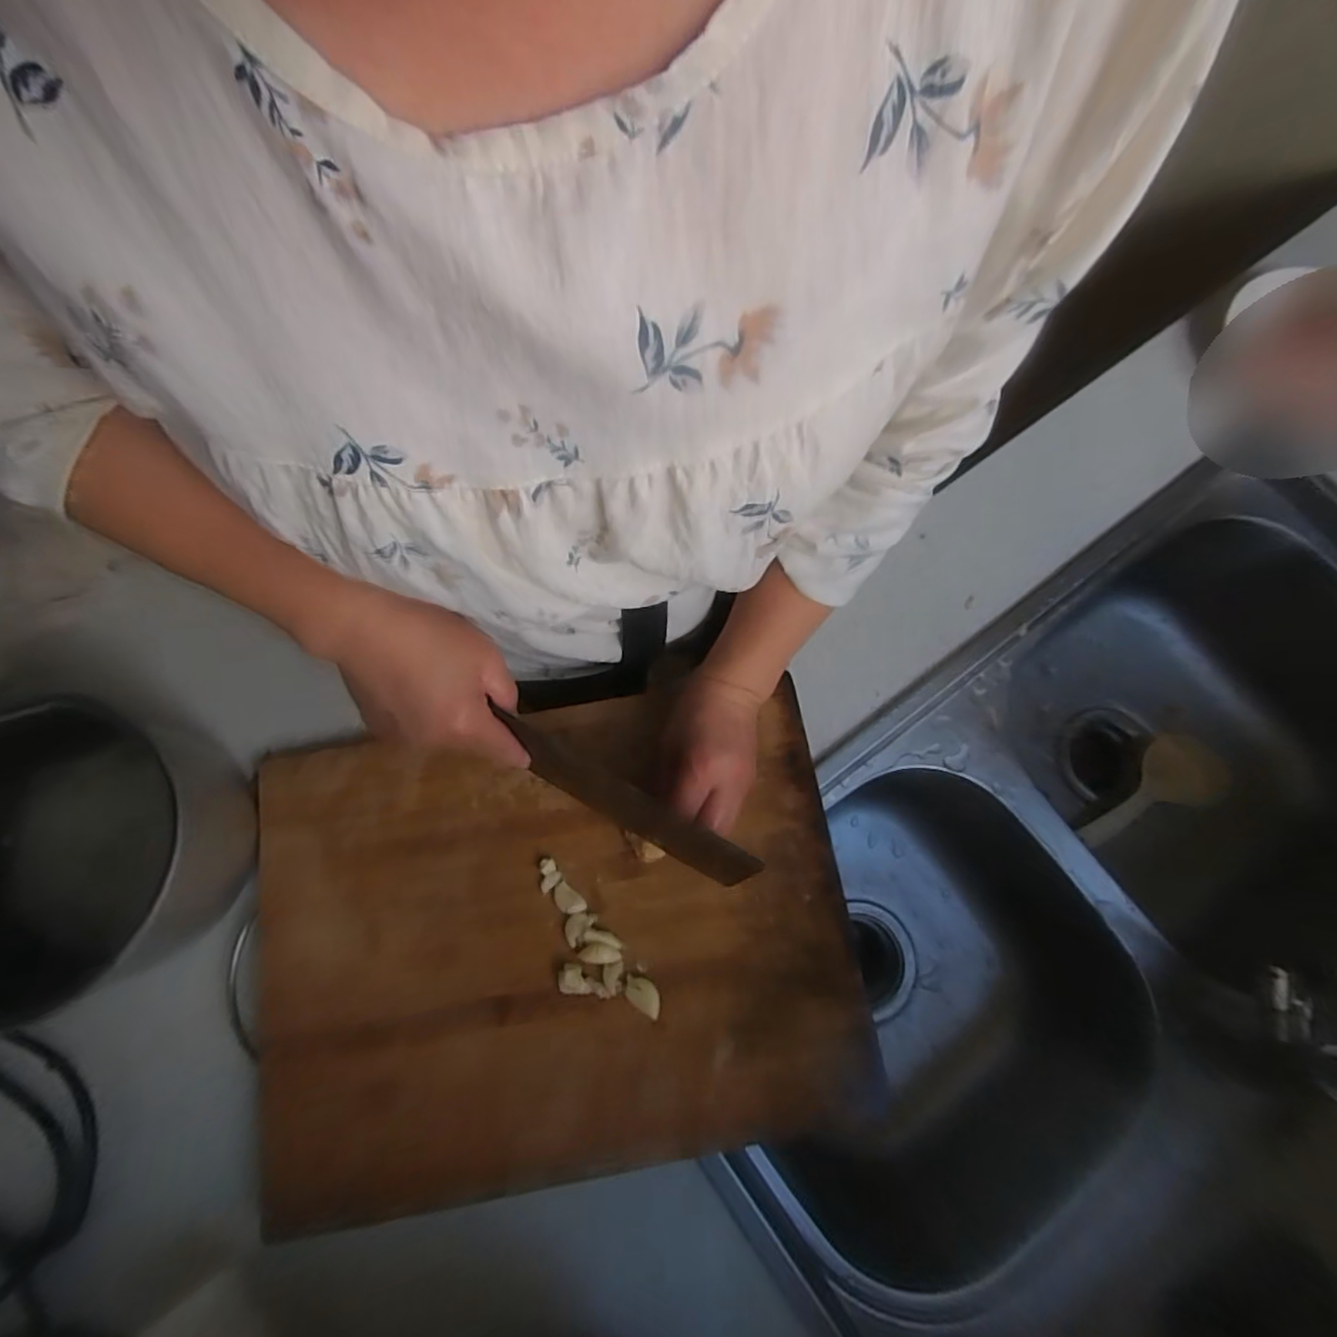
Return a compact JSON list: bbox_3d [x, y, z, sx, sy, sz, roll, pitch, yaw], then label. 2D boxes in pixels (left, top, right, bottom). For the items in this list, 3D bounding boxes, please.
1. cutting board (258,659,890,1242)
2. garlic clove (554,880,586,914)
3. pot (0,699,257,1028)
[{"bbox_3d":[-0.078,0.174,0.428,0.390,0.039,0.293,-10,76,-4],"label":"cutting board"},{"bbox_3d":[-0.068,0.158,0.422,0.025,0.005,0.014,37,78,8],"label":"garlic clove"},{"bbox_3d":[-0.377,0.115,0.392,0.159,0.101,0.167,17,76,3],"label":"pot"}]

